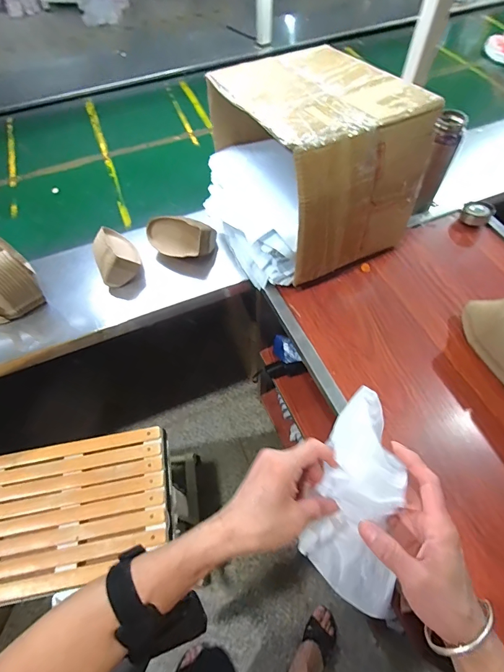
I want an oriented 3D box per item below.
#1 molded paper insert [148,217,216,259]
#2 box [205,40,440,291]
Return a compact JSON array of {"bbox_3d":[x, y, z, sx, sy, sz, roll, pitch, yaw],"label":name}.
[{"bbox_3d":[-0.165,-0.219,0.824,0.159,0.073,0.075,7,57,4],"label":"molded paper insert"},{"bbox_3d":[0.118,-0.378,0.755,0.270,0.265,0.410,-25,62,-13],"label":"box"}]

